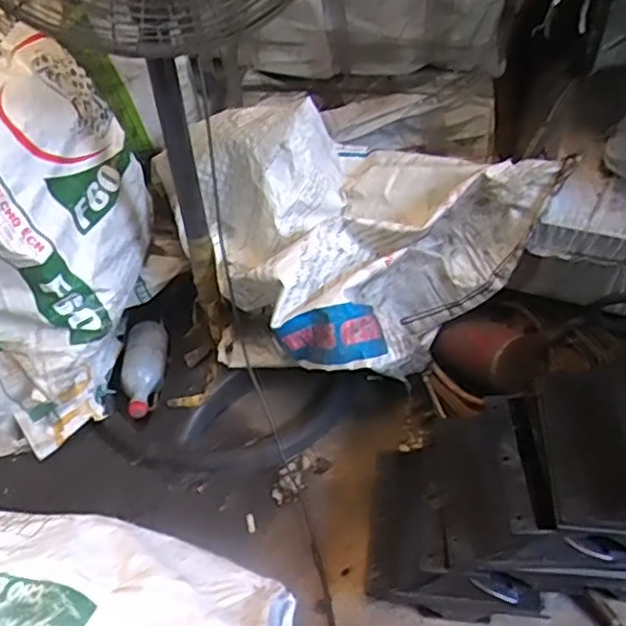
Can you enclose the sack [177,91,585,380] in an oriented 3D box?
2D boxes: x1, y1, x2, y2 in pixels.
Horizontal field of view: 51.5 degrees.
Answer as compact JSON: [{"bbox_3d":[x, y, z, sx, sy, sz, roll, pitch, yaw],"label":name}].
[{"bbox_3d":[0.069,-0.146,1.135,0.505,0.339,0.443,-20,42,-16],"label":"sack"}]

